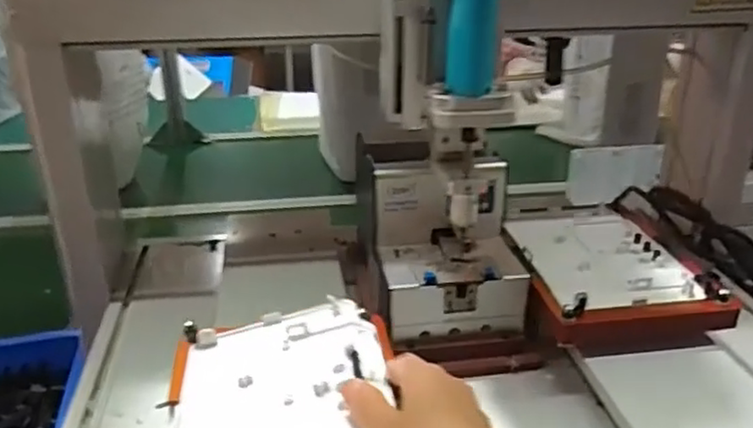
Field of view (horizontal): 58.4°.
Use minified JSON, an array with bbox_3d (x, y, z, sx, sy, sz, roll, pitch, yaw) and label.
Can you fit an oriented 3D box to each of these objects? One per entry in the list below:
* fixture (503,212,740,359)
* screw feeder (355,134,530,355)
[{"bbox_3d":[0.216,0.059,0.638,0.162,0.040,0.190,-3,25,-6],"label":"fixture"},{"bbox_3d":[0.057,0.013,0.632,0.131,0.145,0.162,-5,25,-11],"label":"screw feeder"}]

